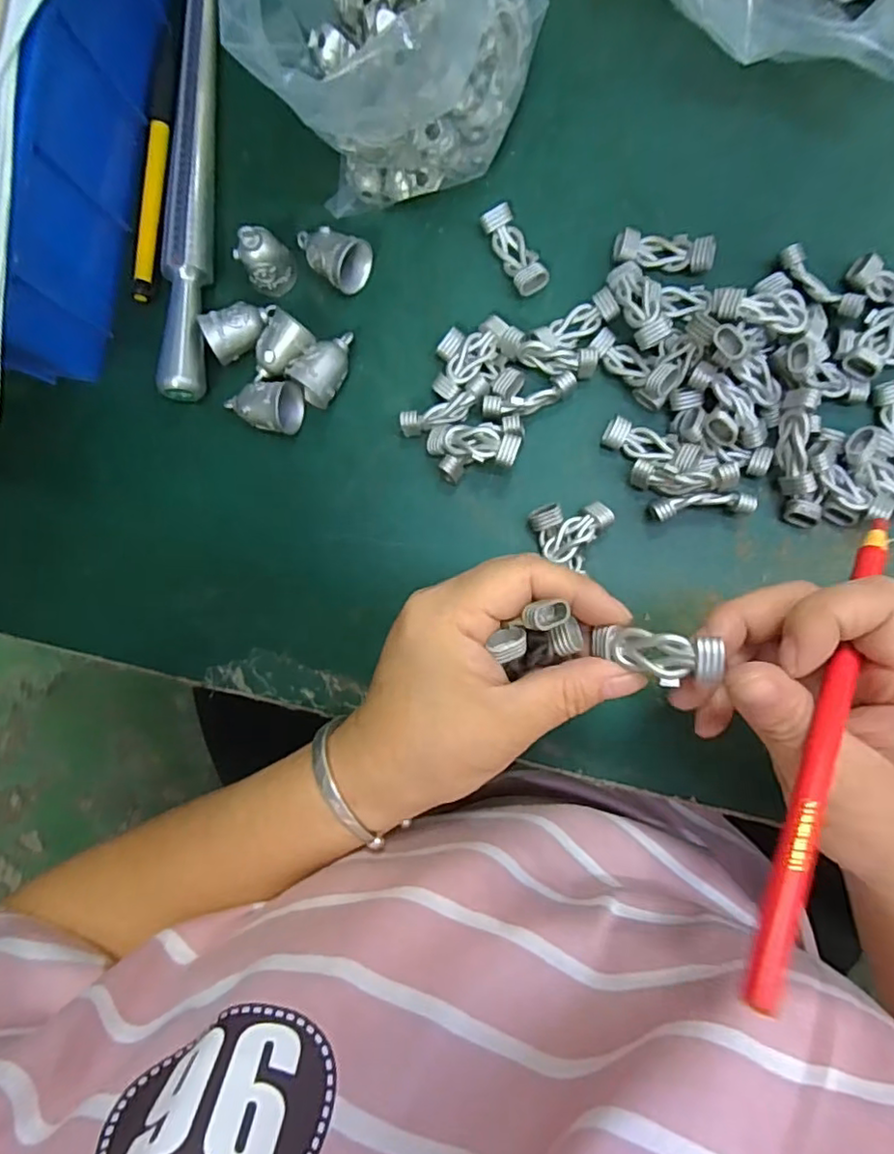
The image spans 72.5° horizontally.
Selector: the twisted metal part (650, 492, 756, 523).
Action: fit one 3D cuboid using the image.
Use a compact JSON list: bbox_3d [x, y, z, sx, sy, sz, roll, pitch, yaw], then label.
[{"bbox_3d":[0.117,-0.033,0.284,0.046,0.016,0.011,-6,87,5],"label":"twisted metal part"}]

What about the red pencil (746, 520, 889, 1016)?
[{"bbox_3d":[0.121,0.047,0.191,0.009,0.006,0.166,28,67,6],"label":"red pencil"}]

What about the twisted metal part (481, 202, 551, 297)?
[{"bbox_3d":[0.034,-0.159,0.297,0.017,0.010,0.044,-28,86,4],"label":"twisted metal part"}]

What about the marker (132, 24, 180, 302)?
[{"bbox_3d":[-0.149,-0.212,0.313,0.009,0.008,0.140,6,88,5],"label":"marker"}]

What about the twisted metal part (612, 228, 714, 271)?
[{"bbox_3d":[0.104,-0.156,0.292,0.046,0.013,0.018,9,89,5],"label":"twisted metal part"}]

